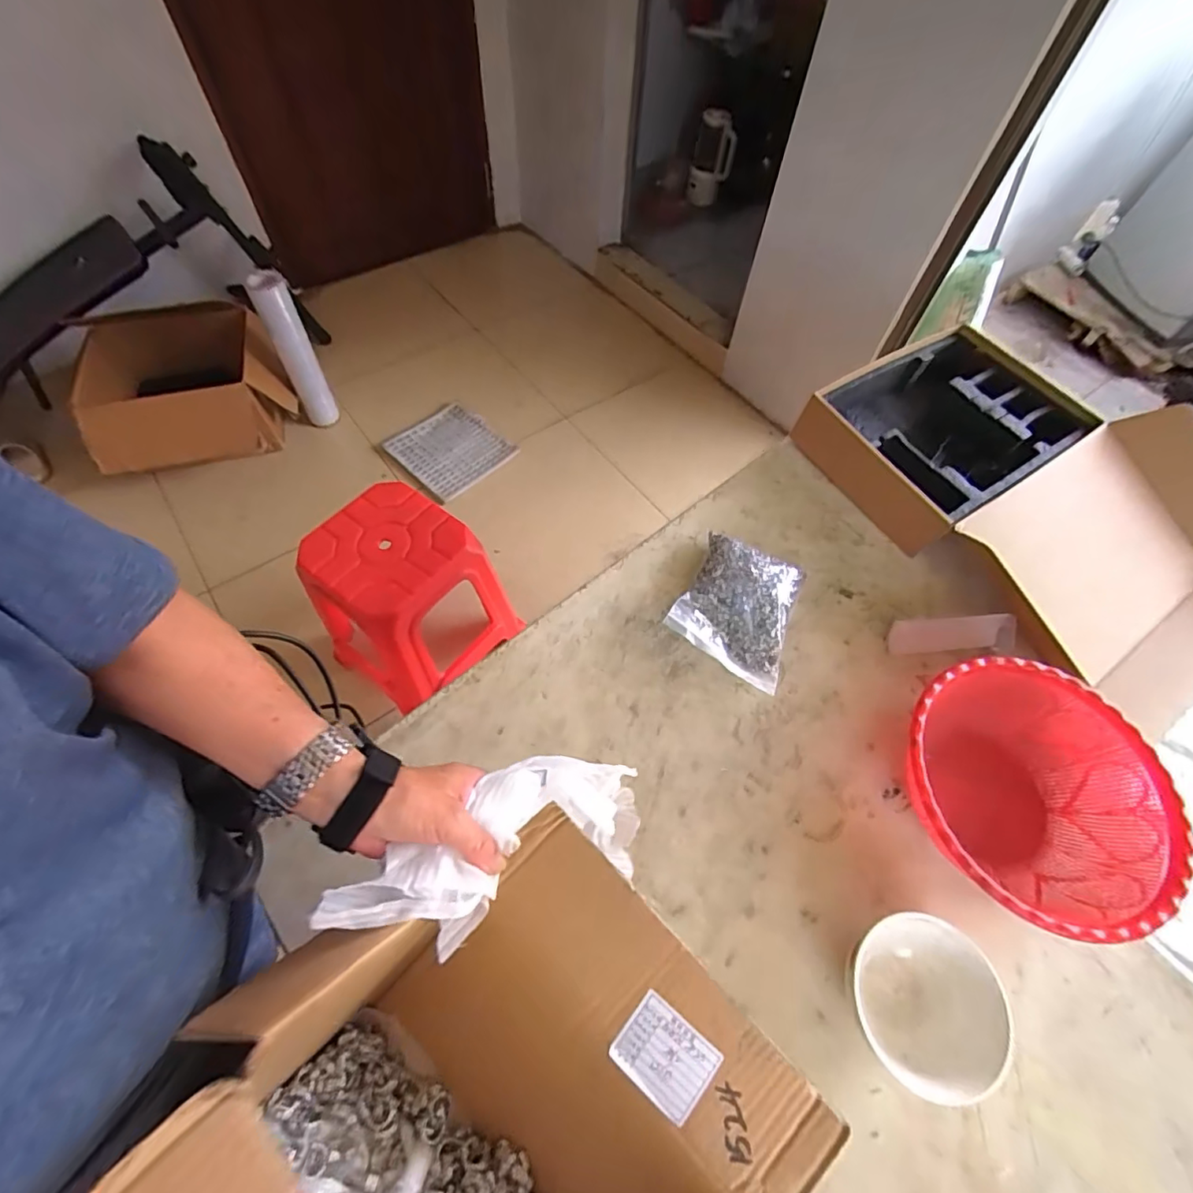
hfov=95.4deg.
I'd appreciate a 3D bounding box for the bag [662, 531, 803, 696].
[{"bbox_3d":[0.172,0.010,0.672,0.143,0.039,0.178,21,63,9],"label":"bag"}]

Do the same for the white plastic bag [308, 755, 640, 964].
[{"bbox_3d":[-0.065,0.184,0.406,0.255,0.091,0.100,-8,58,-39],"label":"white plastic bag"}]

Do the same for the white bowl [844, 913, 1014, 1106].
[{"bbox_3d":[0.280,0.343,0.472,0.108,0.059,0.123,-14,63,-10],"label":"white bowl"}]

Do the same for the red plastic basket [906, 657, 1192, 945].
[{"bbox_3d":[0.427,0.197,0.550,0.244,0.088,0.242,1,62,-2],"label":"red plastic basket"}]

